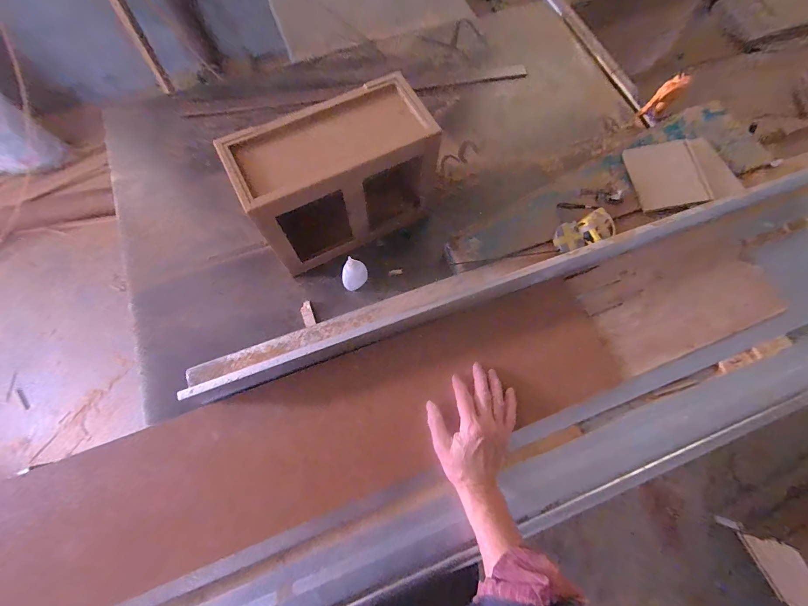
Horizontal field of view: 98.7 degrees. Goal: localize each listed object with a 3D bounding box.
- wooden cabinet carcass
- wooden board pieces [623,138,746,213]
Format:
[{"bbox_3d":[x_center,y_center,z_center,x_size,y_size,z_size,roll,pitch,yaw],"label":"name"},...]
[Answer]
[{"bbox_3d":[-0.098,-0.184,0.550,0.273,0.193,0.132,-27,74,-10],"label":"wooden cabinet carcass"},{"bbox_3d":[0.476,-0.224,0.589,0.163,0.035,0.129,-7,72,-3],"label":"wooden board pieces"}]

